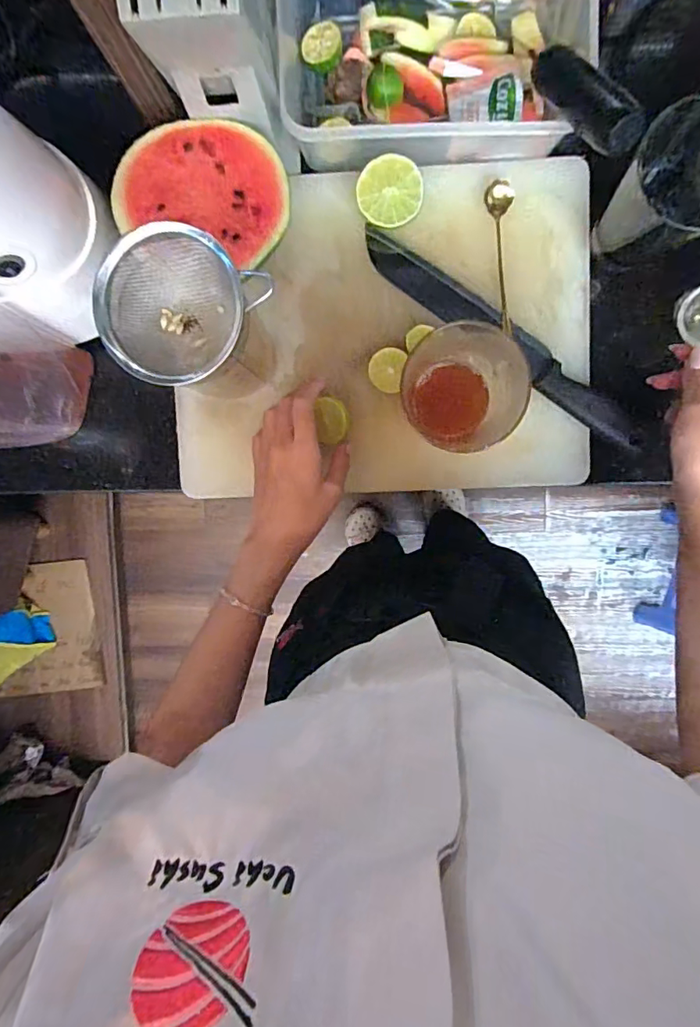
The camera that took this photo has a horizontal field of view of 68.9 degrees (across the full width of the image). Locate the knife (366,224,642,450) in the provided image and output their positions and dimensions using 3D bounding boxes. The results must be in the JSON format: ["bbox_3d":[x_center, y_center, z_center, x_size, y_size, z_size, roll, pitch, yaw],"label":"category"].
[{"bbox_3d":[0.141,-0.162,0.478,0.312,0.016,0.033,38,95,-1],"label":"knife"}]

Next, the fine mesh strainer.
[{"bbox_3d":[-0.119,-0.138,0.344,0.093,0.038,0.100,0,95,3],"label":"fine mesh strainer"}]

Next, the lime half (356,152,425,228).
[{"bbox_3d":[0.036,-0.286,0.456,0.056,0.026,0.056,2,114,4],"label":"lime half"}]

